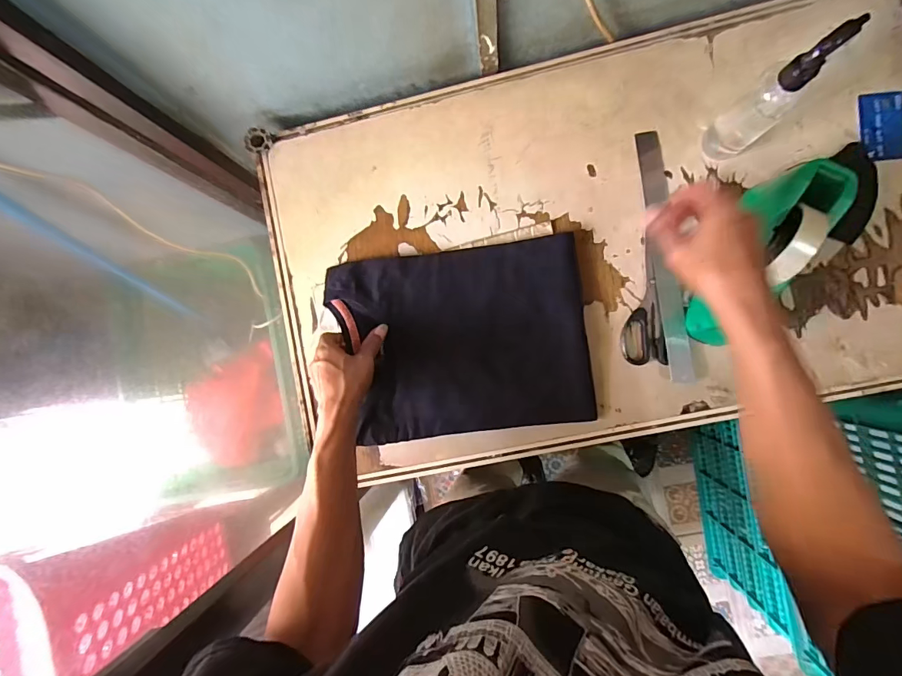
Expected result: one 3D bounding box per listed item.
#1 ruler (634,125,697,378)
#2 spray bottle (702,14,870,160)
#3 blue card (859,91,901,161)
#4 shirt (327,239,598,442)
[{"bbox_3d":[0.268,-0.105,0.544,0.030,0.008,0.317,-6,83,10],"label":"ruler"},{"bbox_3d":[0.335,-0.256,0.458,0.055,0.192,0.042,-41,85,2],"label":"spray bottle"},{"bbox_3d":[0.528,-0.258,0.531,0.054,0.005,0.083,2,89,3],"label":"blue card"},{"bbox_3d":[0.011,0.003,0.557,0.311,0.015,0.231,-7,87,5],"label":"shirt"}]

